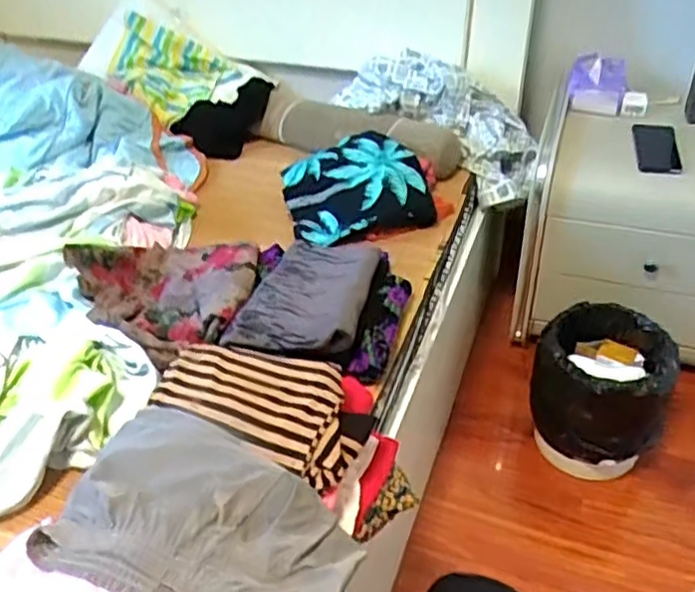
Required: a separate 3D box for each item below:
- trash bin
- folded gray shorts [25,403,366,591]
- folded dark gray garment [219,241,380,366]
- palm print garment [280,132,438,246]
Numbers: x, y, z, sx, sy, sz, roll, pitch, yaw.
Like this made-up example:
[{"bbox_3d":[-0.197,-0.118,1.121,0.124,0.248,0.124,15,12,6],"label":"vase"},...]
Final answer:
[{"bbox_3d":[0.466,0.177,1.284,0.226,0.239,0.216,17,44,24],"label":"trash bin"},{"bbox_3d":[-0.142,0.219,0.670,0.302,0.052,0.183,15,43,22],"label":"folded gray shorts"},{"bbox_3d":[-0.053,-0.011,0.995,0.172,0.042,0.274,6,41,13],"label":"folded dark gray garment"},{"bbox_3d":[0.017,-0.209,1.281,0.259,0.080,0.246,-11,40,-7],"label":"palm print garment"}]

